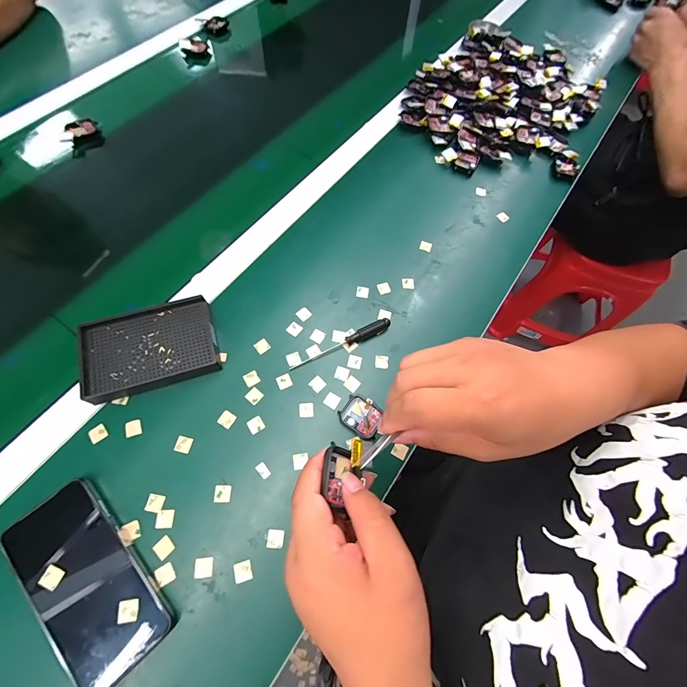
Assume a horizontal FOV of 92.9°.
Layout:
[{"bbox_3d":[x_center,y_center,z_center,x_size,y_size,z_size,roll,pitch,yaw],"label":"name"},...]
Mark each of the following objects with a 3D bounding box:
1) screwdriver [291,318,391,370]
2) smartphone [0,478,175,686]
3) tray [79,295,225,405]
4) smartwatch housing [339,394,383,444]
[{"bbox_3d":[-0.001,0.002,0.391,0.130,0.013,0.014,-27,72,-14],"label":"screwdriver"},{"bbox_3d":[-0.226,0.209,0.288,0.076,0.010,0.162,-39,78,-18],"label":"smartphone"},{"bbox_3d":[-0.218,0.006,0.371,0.137,0.026,0.092,-15,69,-10],"label":"tray"},{"bbox_3d":[0.021,0.080,0.359,0.045,0.013,0.038,33,69,10],"label":"smartwatch housing"}]

